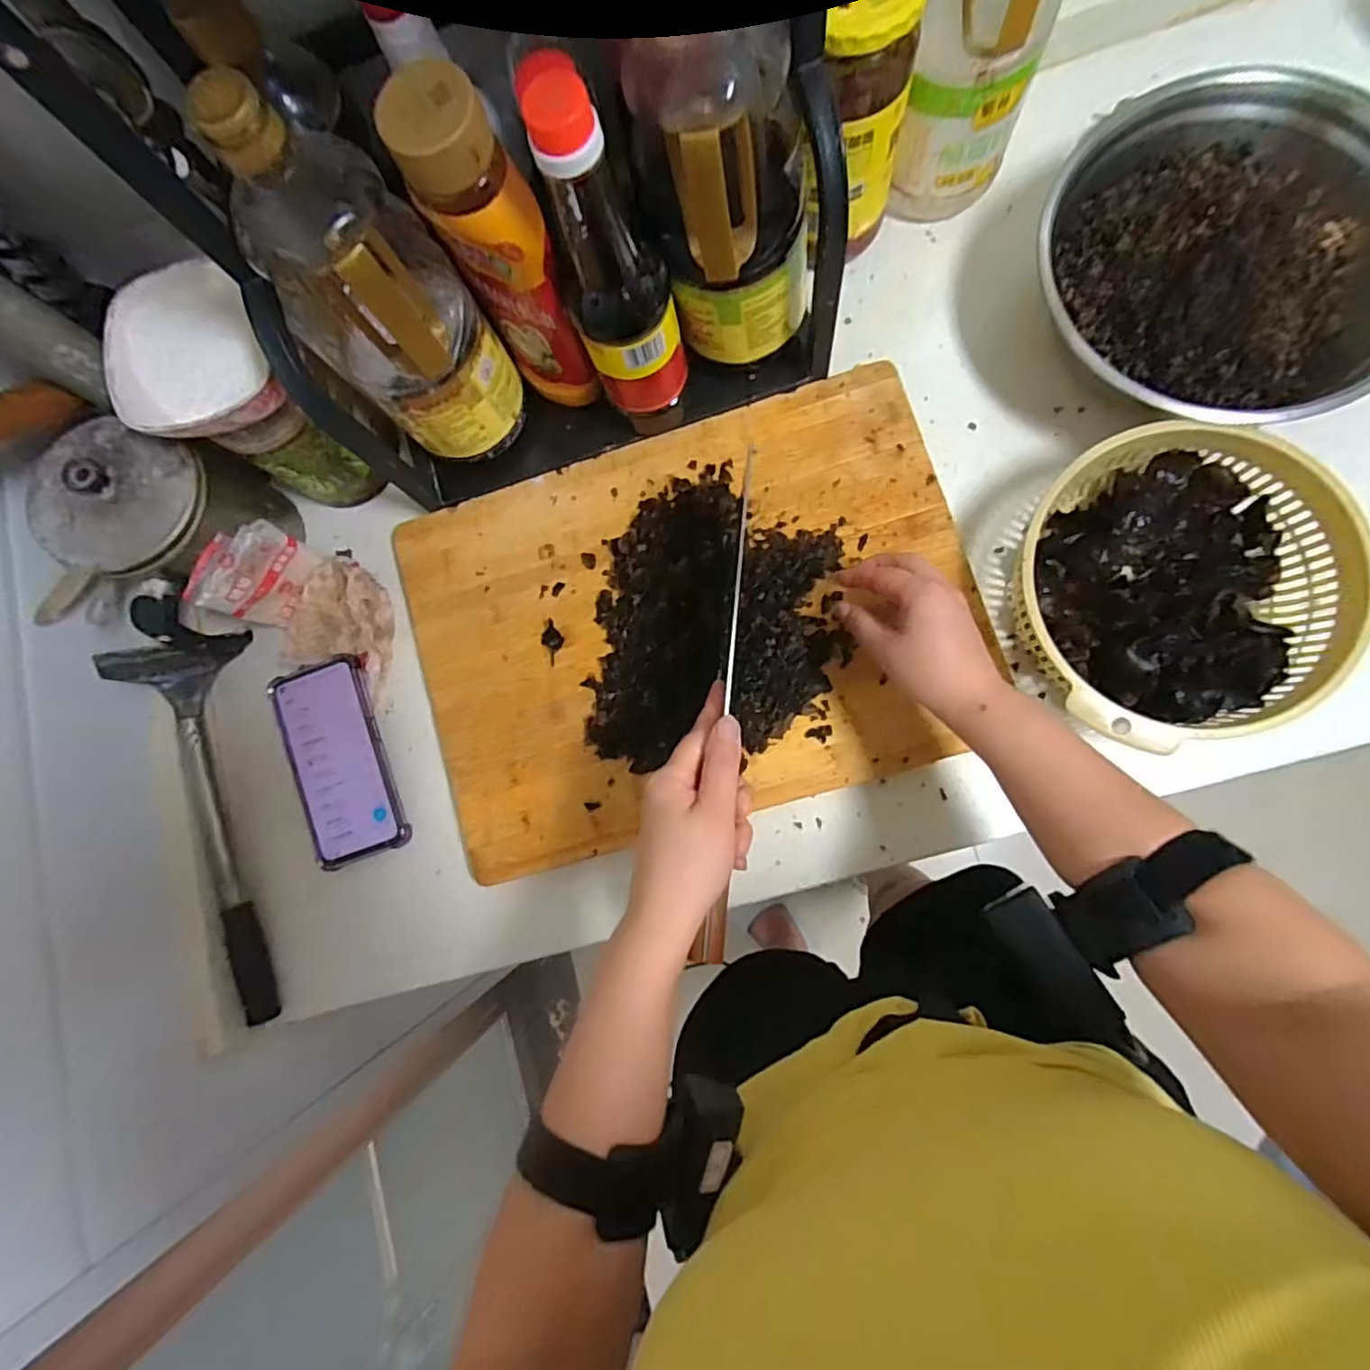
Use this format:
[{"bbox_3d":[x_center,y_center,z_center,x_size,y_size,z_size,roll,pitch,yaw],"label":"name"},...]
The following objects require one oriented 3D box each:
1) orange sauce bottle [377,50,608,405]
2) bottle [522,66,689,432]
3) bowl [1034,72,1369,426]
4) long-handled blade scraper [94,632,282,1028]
[{"bbox_3d":[-0.107,-0.257,0.405,0.056,0.207,0.064,-28,81,4],"label":"orange sauce bottle"},{"bbox_3d":[-0.038,-0.240,0.400,0.058,0.247,0.051,-11,82,6],"label":"bottle"},{"bbox_3d":[0.379,-0.291,0.434,0.258,0.079,0.228,-10,82,6],"label":"bowl"},{"bbox_3d":[-0.396,0.118,0.523,0.056,0.083,0.324,-13,82,6],"label":"long-handled blade scraper"}]

